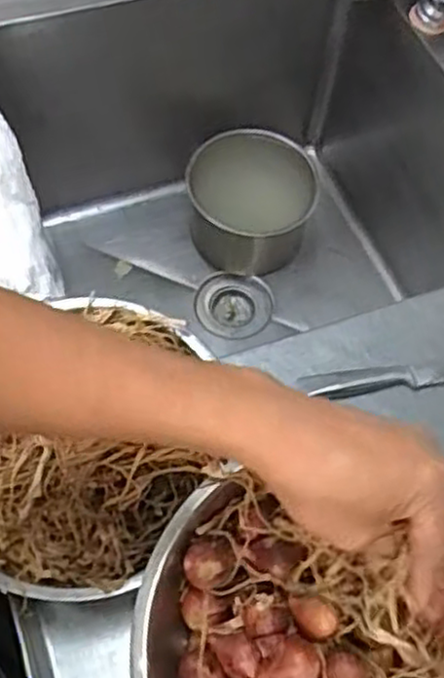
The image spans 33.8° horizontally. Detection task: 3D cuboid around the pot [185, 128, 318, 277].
[{"bbox_3d":[0.043,-0.204,1.102,0.183,0.132,0.181,1,60,-2],"label":"pot"}]

